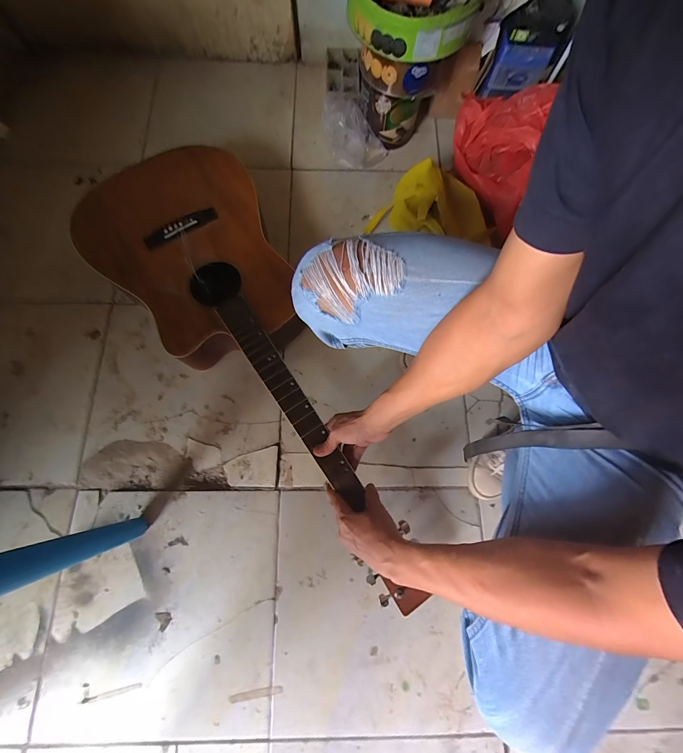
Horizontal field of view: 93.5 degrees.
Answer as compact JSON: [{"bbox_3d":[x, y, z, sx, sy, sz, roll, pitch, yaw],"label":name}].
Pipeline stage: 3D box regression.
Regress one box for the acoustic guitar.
[{"bbox_3d":[-0.153,-0.043,0.626,0.340,0.105,0.976,-33,80,-10],"label":"acoustic guitar"}]

